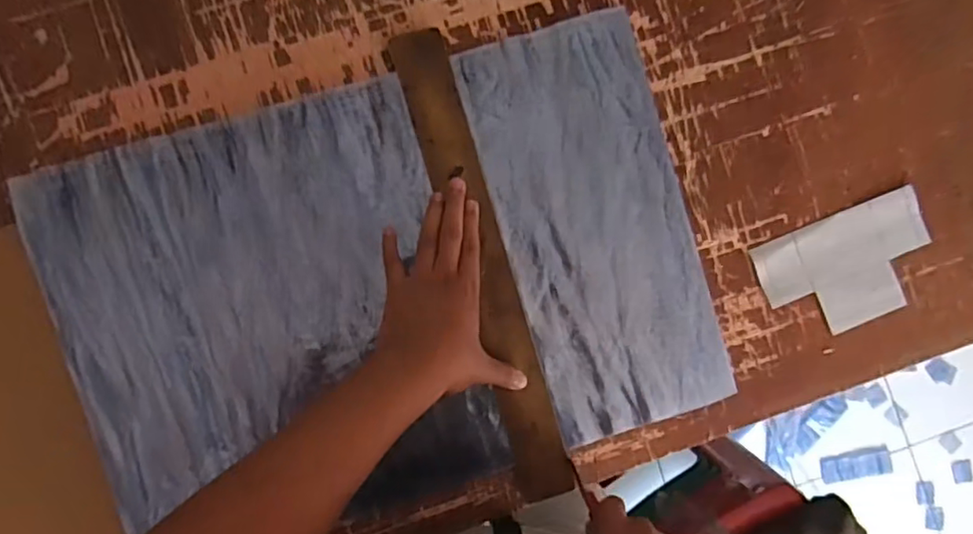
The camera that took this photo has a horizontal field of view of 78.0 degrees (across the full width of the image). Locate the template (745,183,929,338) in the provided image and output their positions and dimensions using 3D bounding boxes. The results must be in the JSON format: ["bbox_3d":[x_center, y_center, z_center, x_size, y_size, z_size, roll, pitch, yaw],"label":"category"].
[{"bbox_3d":[0.346,0.002,0.573,0.166,0.005,0.103,-22,92,-4],"label":"template"}]

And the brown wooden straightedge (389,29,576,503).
[{"bbox_3d":[0.000,0.001,0.550,0.050,0.010,0.436,-17,92,-4],"label":"brown wooden straightedge"}]

